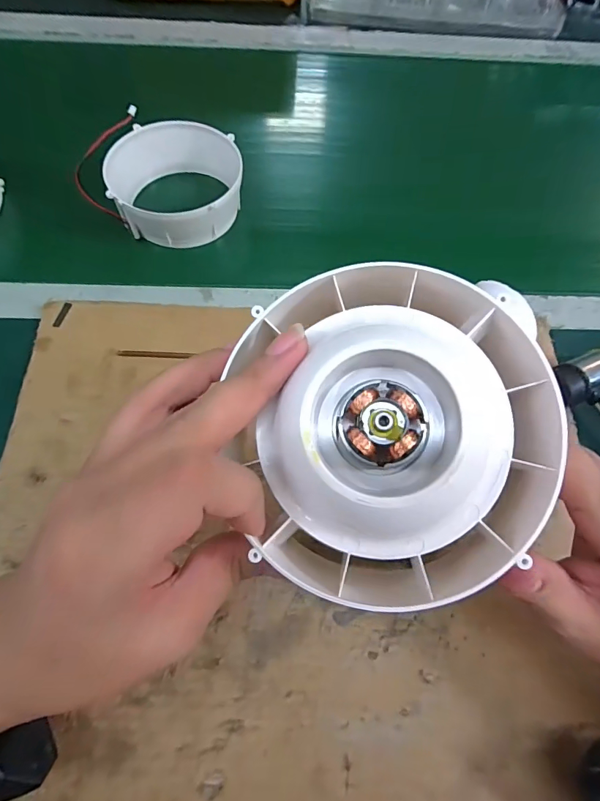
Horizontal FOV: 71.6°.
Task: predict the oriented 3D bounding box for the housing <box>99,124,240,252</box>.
[{"bbox_3d":[-0.122,-0.212,0.413,0.125,0.058,0.114,1,67,-2],"label":"housing"}]

